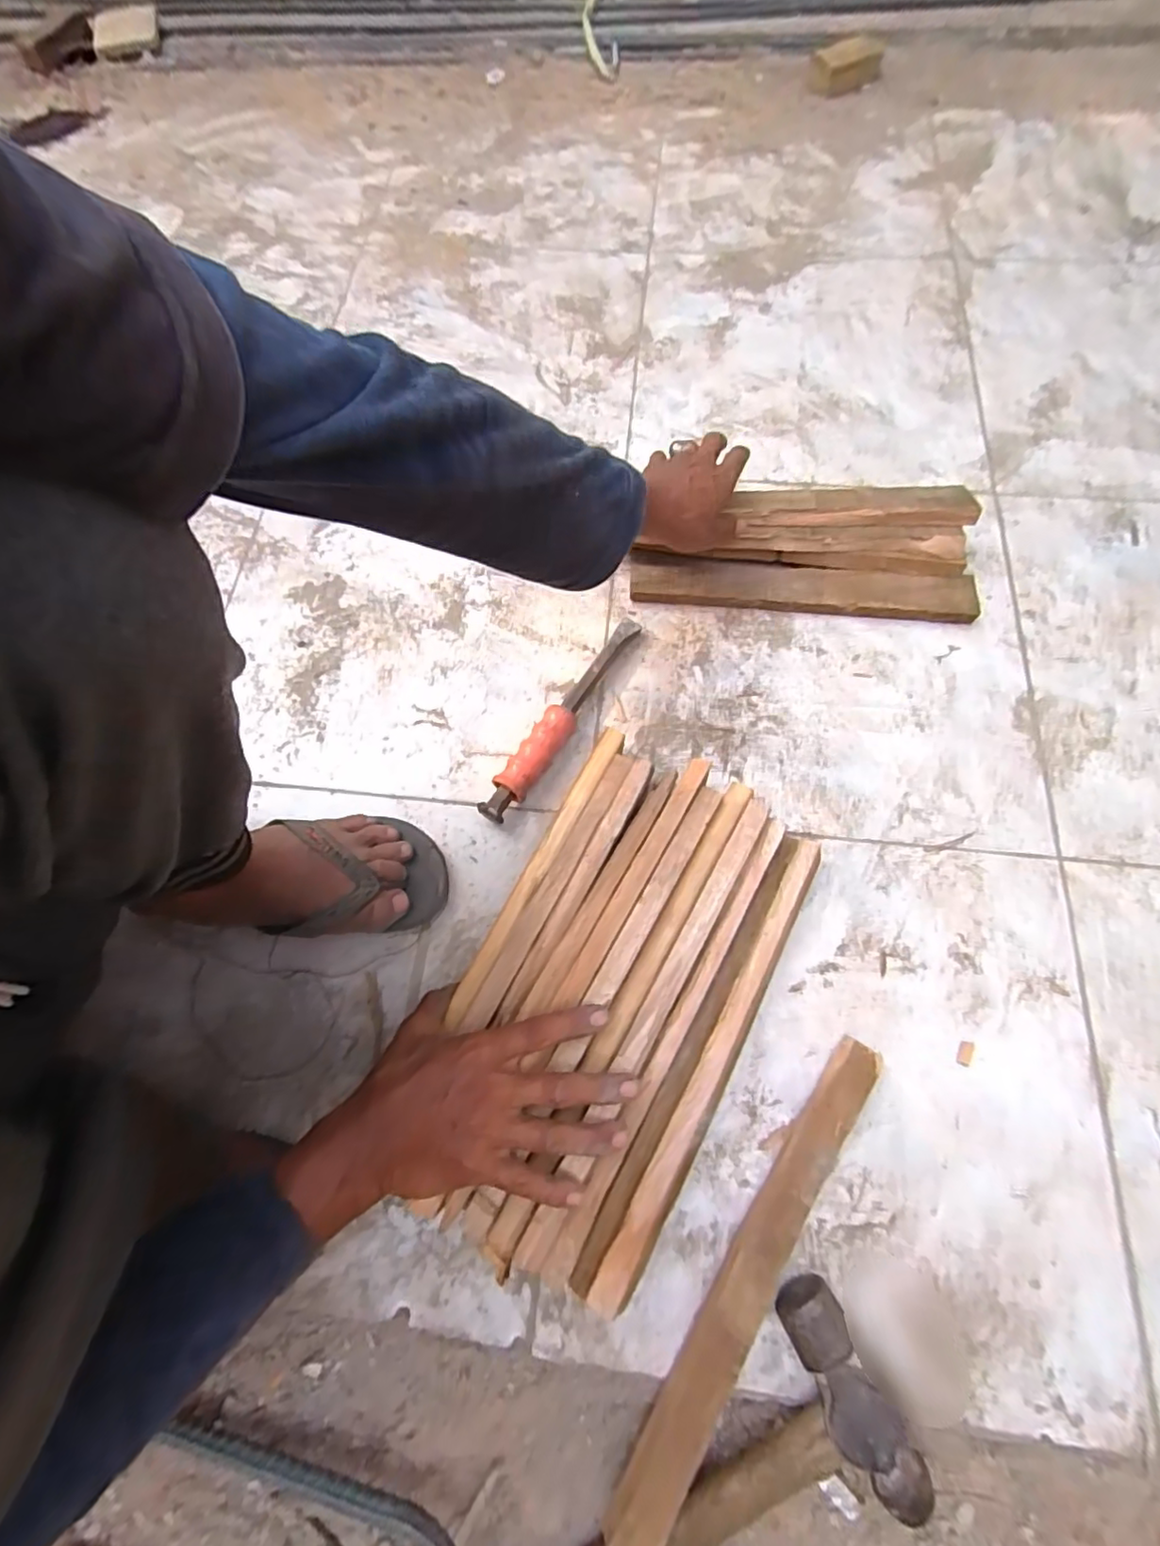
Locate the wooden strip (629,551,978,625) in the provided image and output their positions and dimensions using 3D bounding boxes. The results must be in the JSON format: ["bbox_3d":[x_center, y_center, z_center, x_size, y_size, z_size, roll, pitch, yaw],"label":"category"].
[{"bbox_3d":[0.217,-0.182,0.602,0.327,0.025,0.052,7,69,5],"label":"wooden strip"}]

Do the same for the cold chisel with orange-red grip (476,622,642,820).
[{"bbox_3d":[-0.014,-0.053,0.551,0.027,0.035,0.231,29,73,13],"label":"cold chisel with orange-red grip"}]

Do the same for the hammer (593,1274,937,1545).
[{"bbox_3d":[0.091,0.455,0.378,0.259,0.045,0.115,-41,72,2],"label":"hammer"}]

